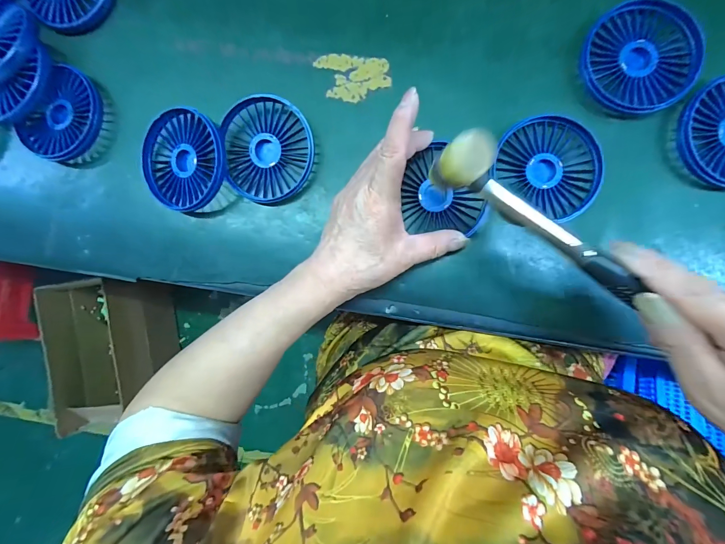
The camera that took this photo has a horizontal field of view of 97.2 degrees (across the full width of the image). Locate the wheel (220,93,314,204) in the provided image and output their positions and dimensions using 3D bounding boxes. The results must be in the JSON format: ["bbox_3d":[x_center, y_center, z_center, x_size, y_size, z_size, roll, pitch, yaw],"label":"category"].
[{"bbox_3d":[-0.084,-0.109,0.287,0.080,0.021,0.086,0,93,6],"label":"wheel"}]

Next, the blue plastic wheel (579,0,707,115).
[{"bbox_3d":[0.220,-0.171,0.253,0.084,0.008,0.086,0,93,6],"label":"blue plastic wheel"}]

